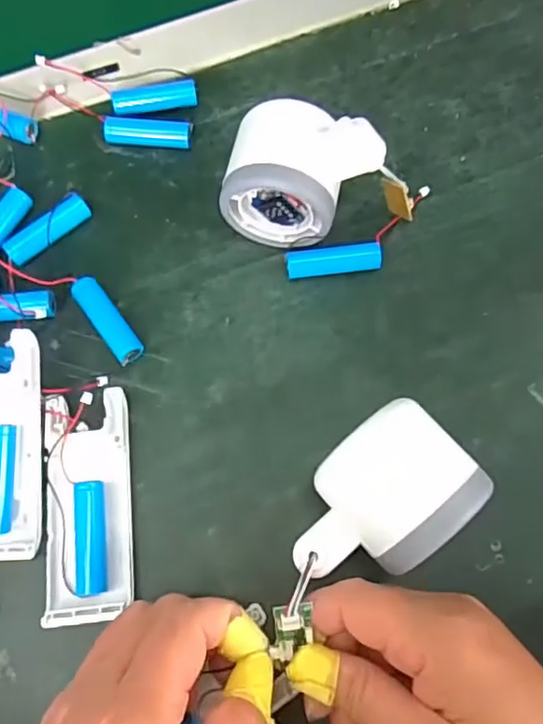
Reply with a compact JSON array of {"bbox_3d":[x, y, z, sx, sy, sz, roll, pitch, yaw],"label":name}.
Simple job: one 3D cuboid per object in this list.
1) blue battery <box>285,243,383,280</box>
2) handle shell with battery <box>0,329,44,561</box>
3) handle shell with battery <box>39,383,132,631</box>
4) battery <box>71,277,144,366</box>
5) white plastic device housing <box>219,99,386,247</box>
[{"bbox_3d":[0.034,-0.055,0.314,0.050,0.011,0.014,-6,72,-1],"label":"blue battery"},{"bbox_3d":[-0.131,0.039,0.273,0.040,0.017,0.104,-1,88,1],"label":"handle shell with battery"},{"bbox_3d":[-0.087,0.067,0.275,0.038,0.013,0.103,-5,72,-1],"label":"handle shell with battery"},{"bbox_3d":[-0.086,-0.022,0.305,0.014,0.012,0.051,-35,74,-10],"label":"battery"},{"bbox_3d":[0.016,-0.094,0.302,0.072,0.060,0.049,15,72,6],"label":"white plastic device housing"}]

